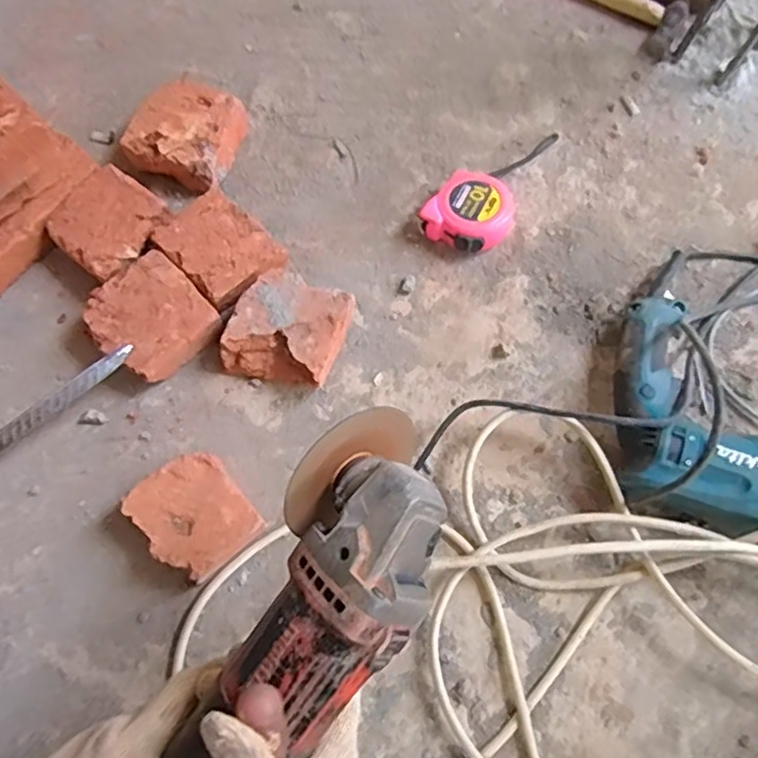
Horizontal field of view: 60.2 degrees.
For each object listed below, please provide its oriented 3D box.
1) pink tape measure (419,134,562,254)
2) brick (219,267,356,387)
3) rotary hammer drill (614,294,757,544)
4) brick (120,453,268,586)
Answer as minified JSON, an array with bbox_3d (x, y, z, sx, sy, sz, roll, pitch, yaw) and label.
[{"bbox_3d":[0.137,-0.224,0.745,0.085,0.039,0.201,36,75,14],"label":"pink tape measure"},{"bbox_3d":[-0.091,-0.048,0.683,0.112,0.063,0.109,15,71,8],"label":"brick"},{"bbox_3d":[0.402,0.057,0.619,0.364,0.090,0.217,20,72,9],"label":"rotary hammer drill"},{"bbox_3d":[-0.171,0.126,0.612,0.093,0.047,0.103,-37,77,-13],"label":"brick"}]

